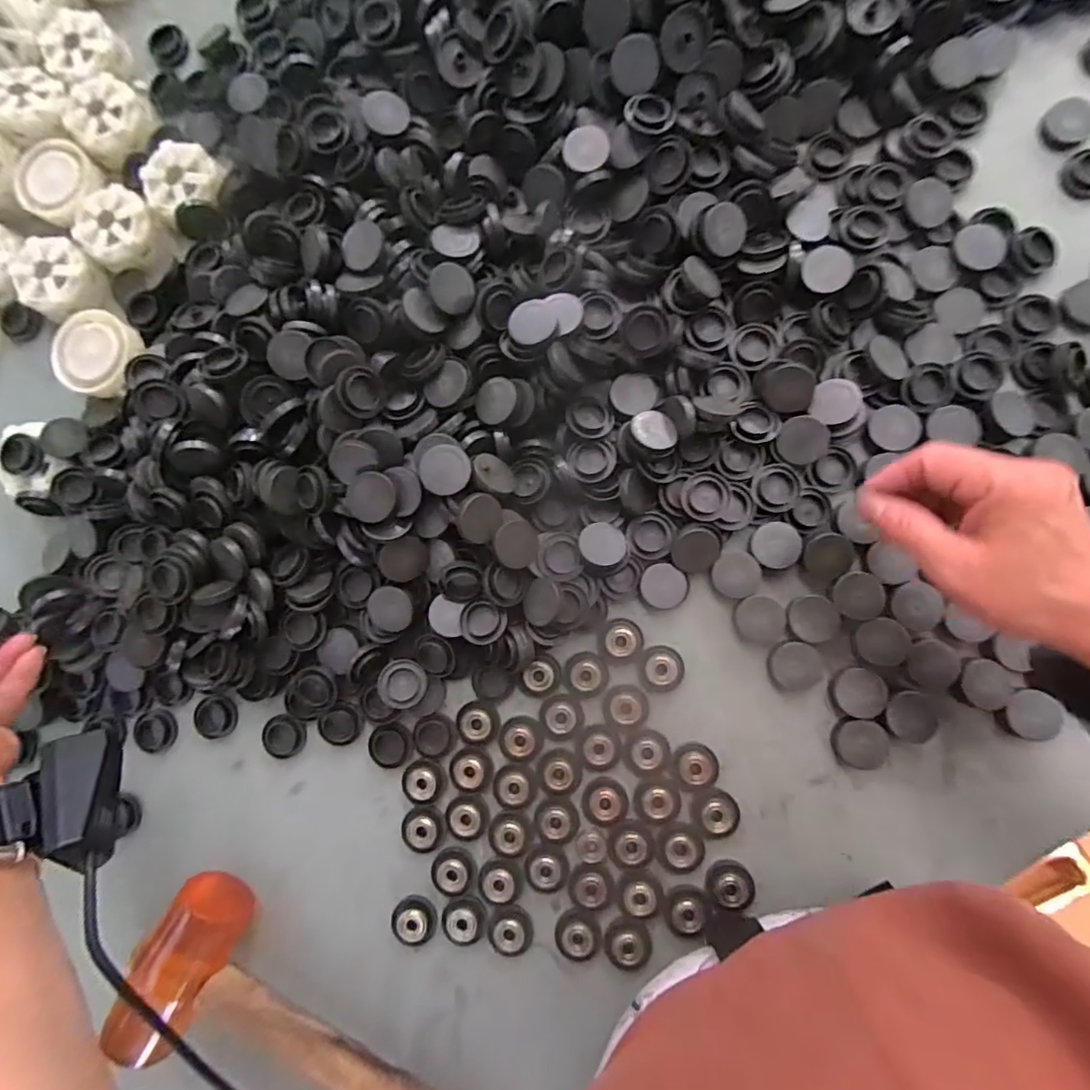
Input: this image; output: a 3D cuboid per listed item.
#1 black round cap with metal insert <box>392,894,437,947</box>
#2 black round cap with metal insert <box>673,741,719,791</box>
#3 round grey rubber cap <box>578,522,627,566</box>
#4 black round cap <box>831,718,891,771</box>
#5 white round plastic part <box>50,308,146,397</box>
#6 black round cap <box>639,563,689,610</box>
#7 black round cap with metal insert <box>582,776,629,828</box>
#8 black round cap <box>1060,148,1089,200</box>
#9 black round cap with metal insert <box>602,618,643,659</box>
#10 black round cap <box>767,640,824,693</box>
[{"bbox_3d":[-0.095,0.271,0.401,0.032,0.009,0.030,0,87,4],"label":"black round cap with metal insert"},{"bbox_3d":[0.106,0.154,0.385,0.030,0.011,0.029,0,87,4],"label":"black round cap with metal insert"},{"bbox_3d":[0.040,-0.001,0.382,0.032,0.004,0.033,4,63,-7],"label":"round grey rubber cap"},{"bbox_3d":[0.214,0.135,0.378,0.036,0.013,0.033,0,87,4],"label":"black round cap"},{"bbox_3d":[-0.343,-0.147,0.426,0.069,0.017,0.062,19,89,5],"label":"white round plastic part"},{"bbox_3d":[0.085,0.029,0.395,0.033,0.009,0.032,0,87,4],"label":"black round cap"},{"bbox_3d":[0.043,0.185,0.395,0.032,0.016,0.033,0,87,4],"label":"black round cap with metal insert"},{"bbox_3d":[0.380,-0.260,0.386,0.037,0.009,0.032,-36,86,2],"label":"black round cap"},{"bbox_3d":[0.056,0.068,0.397,0.028,0.009,0.028,0,87,4],"label":"black round cap with metal insert"},{"bbox_3d":[0.175,0.085,0.383,0.039,0.011,0.034,10,88,4],"label":"black round cap"}]

